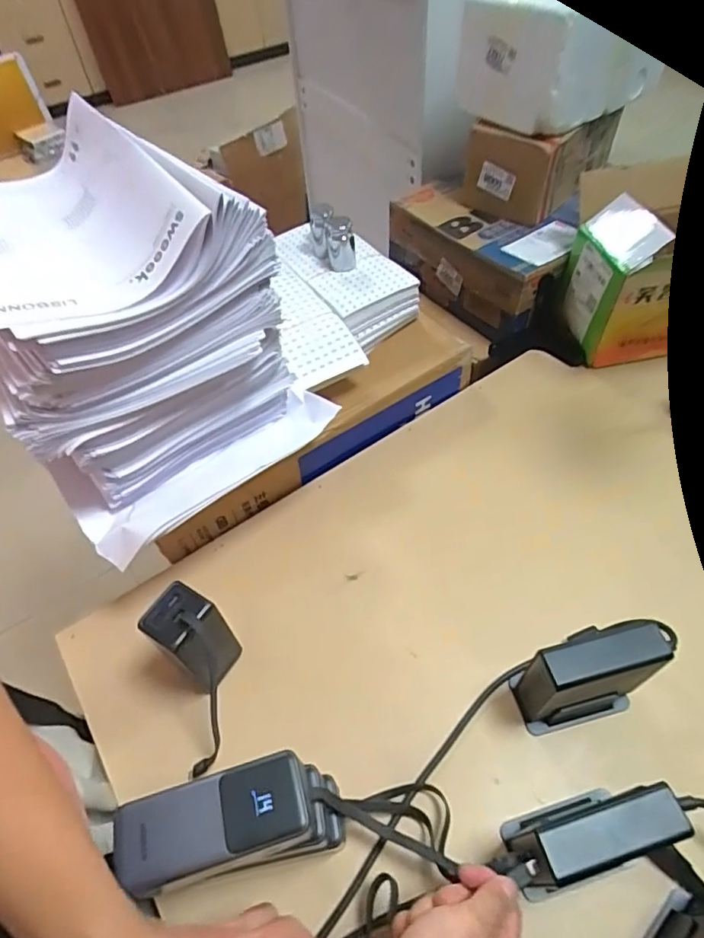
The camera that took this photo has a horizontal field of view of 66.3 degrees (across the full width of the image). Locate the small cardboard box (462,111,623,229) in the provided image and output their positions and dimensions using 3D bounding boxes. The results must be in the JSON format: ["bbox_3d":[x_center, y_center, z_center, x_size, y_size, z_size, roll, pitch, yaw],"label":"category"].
[{"bbox_3d":[0.311,-0.527,0.891,0.150,0.119,0.257,32,61,26],"label":"small cardboard box"}]

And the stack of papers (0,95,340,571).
[{"bbox_3d":[-0.238,-0.139,0.534,0.328,0.259,0.266,36,63,27],"label":"stack of papers"}]

